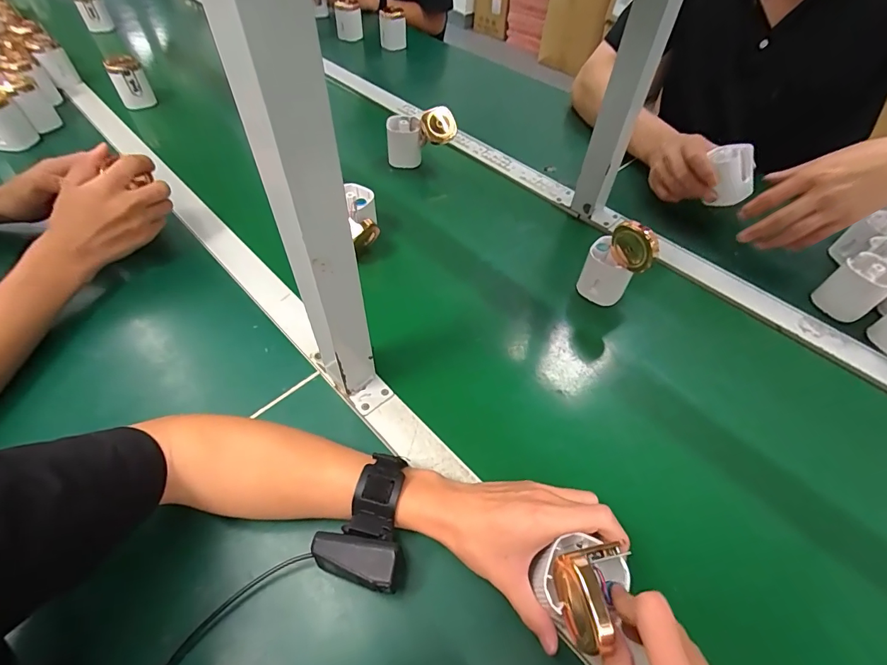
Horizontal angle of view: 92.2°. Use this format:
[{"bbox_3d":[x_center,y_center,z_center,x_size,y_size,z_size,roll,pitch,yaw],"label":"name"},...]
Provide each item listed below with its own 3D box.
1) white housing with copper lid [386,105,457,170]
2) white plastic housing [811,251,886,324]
[{"bbox_3d":[-0.037,-0.316,0.692,0.109,0.076,0.050,-2,54,-6],"label":"white housing with copper lid"},{"bbox_3d":[0.503,-0.055,0.521,0.056,0.064,0.057,-24,57,-20],"label":"white plastic housing"}]

